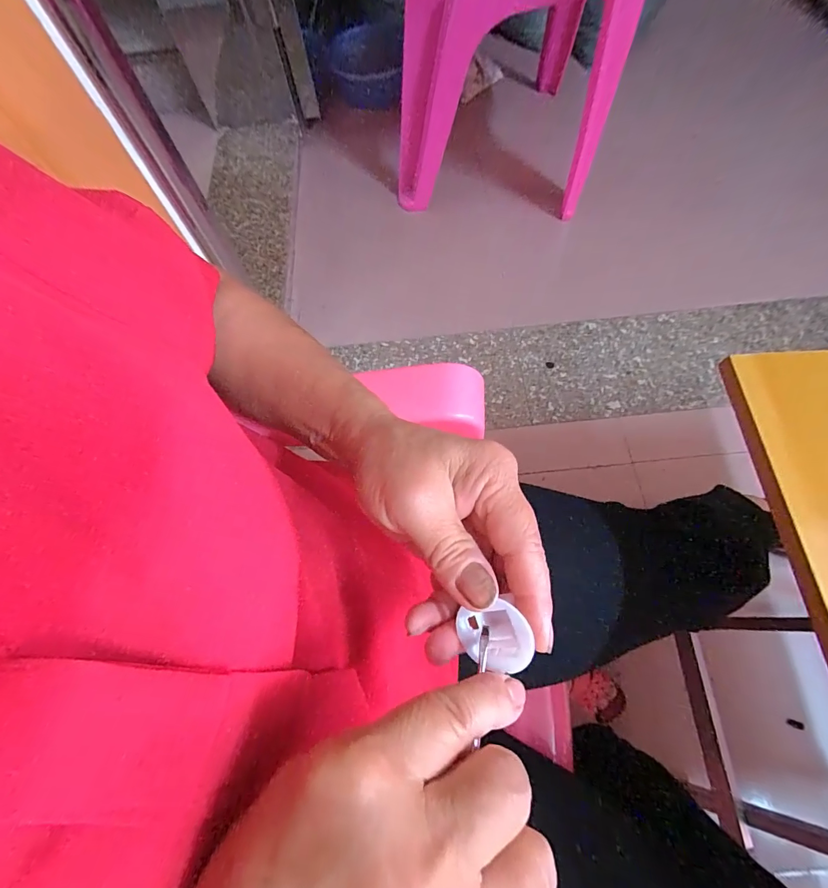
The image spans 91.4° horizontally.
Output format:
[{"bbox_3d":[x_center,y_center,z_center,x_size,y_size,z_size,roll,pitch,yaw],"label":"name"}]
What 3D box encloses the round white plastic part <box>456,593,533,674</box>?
[{"bbox_3d":[0.037,0.081,0.173,0.030,0.013,0.028,-40,76,27],"label":"round white plastic part"}]

